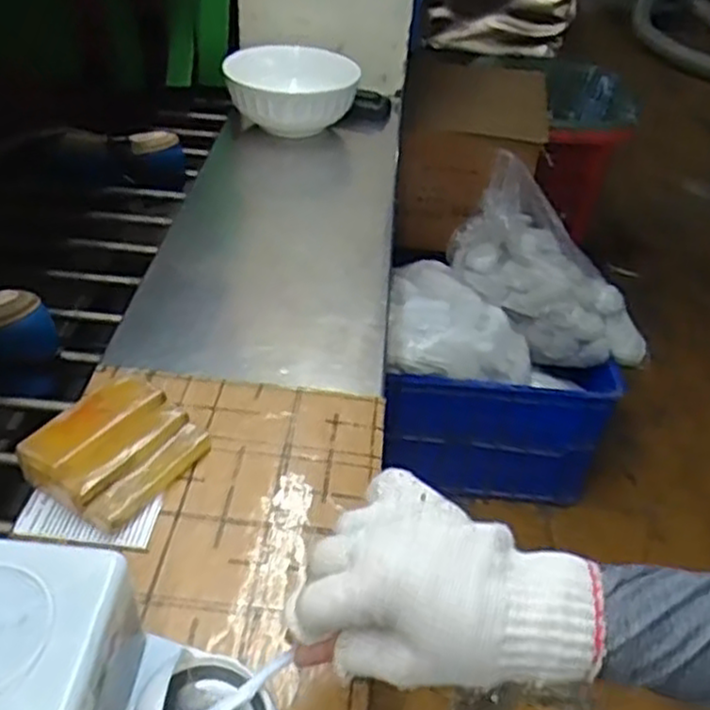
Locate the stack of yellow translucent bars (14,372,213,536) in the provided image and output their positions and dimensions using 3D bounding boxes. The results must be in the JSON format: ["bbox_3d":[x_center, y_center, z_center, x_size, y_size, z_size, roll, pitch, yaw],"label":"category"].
[{"bbox_3d":[-0.161,0.062,0.510,0.084,0.043,0.102,22,42,19],"label":"stack of yellow translucent bars"}]

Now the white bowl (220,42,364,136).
[{"bbox_3d":[-0.085,-0.335,0.998,0.164,0.094,0.171,18,42,14],"label":"white bowl"}]

